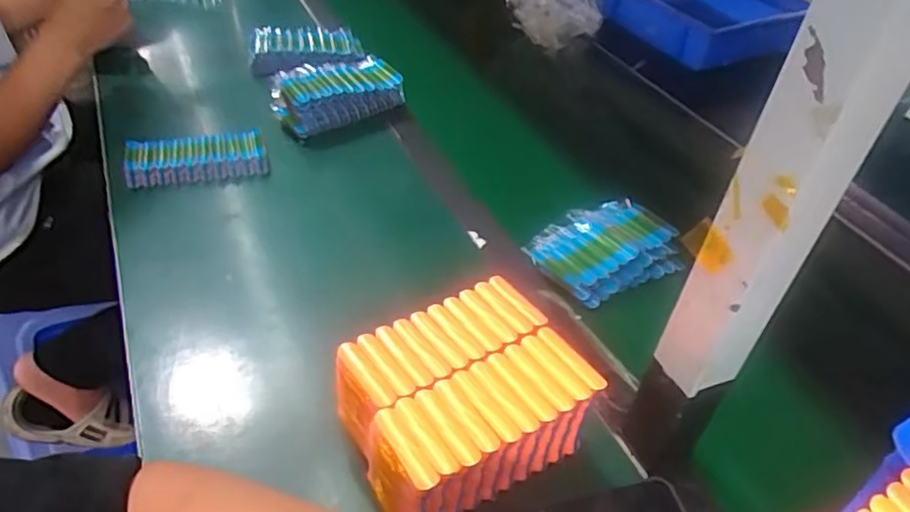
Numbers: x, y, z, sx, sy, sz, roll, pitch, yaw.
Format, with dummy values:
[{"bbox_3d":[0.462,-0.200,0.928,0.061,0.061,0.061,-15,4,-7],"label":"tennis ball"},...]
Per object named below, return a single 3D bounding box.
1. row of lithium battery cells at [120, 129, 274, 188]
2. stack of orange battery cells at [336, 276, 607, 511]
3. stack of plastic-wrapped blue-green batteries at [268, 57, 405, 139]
[{"bbox_3d":[-0.302,-0.118,0.766,0.155,0.032,0.068,-5,43,-12],"label":"row of lithium battery cells"},{"bbox_3d":[0.006,0.107,0.488,0.162,0.079,0.134,-22,49,-28],"label":"stack of orange battery cells"},{"bbox_3d":[-0.160,-0.223,0.883,0.169,0.050,0.097,-26,51,-31],"label":"stack of plastic-wrapped blue-green batteries"}]

